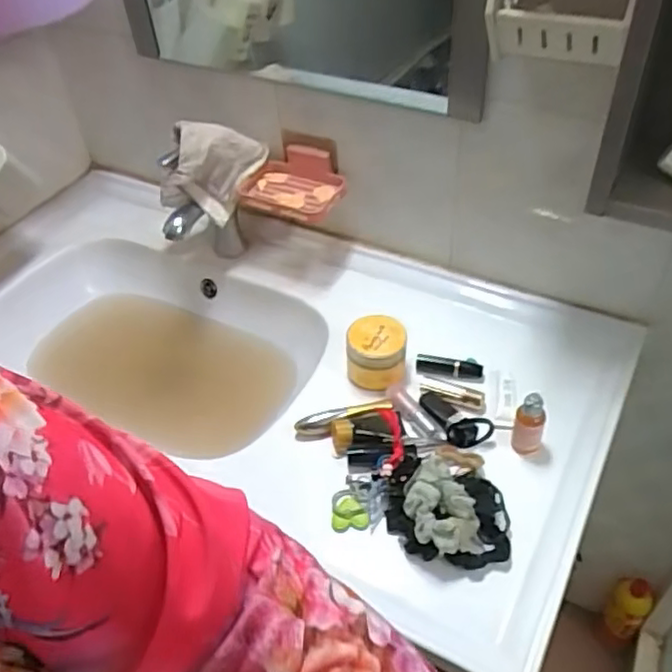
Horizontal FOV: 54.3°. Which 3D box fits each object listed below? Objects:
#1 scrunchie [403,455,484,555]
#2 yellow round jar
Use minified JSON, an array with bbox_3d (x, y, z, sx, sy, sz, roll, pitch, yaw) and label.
[{"bbox_3d":[0.097,0.160,0.621,0.065,0.040,0.097,-5,45,-1],"label":"scrunchie"},{"bbox_3d":[0.047,0.019,0.761,0.066,0.062,0.067,-2,45,2],"label":"yellow round jar"}]

